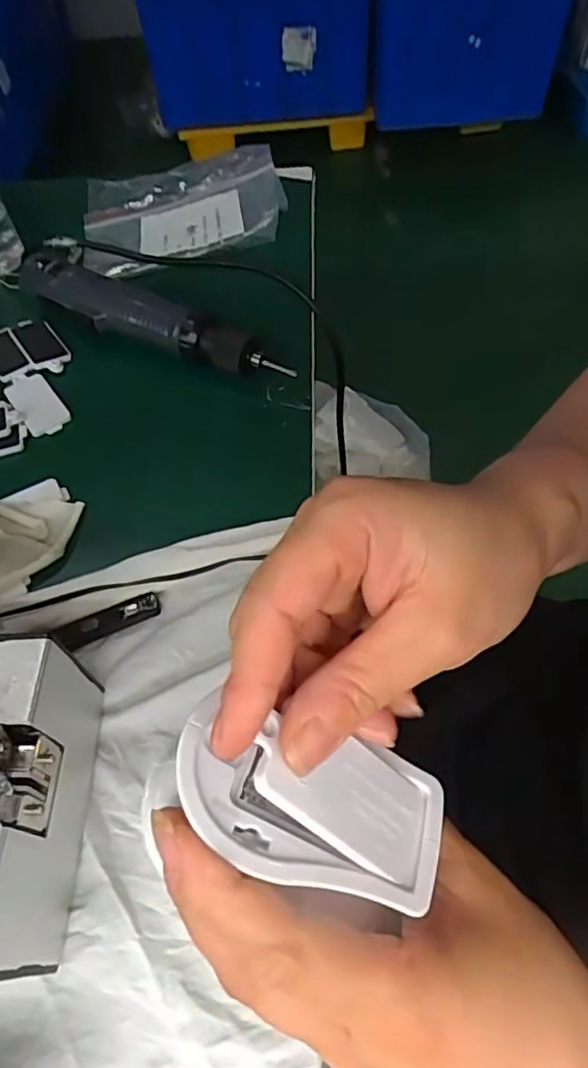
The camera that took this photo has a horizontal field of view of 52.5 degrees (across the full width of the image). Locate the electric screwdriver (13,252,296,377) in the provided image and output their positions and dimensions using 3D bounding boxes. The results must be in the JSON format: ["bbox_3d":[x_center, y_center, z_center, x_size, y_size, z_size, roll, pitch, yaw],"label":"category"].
[{"bbox_3d":[-0.124,-0.170,0.479,0.262,0.032,0.038,28,63,20],"label":"electric screwdriver"}]

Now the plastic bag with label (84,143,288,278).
[{"bbox_3d":[-0.110,-0.322,0.590,0.196,0.015,0.173,-11,57,5],"label":"plastic bag with label"}]

